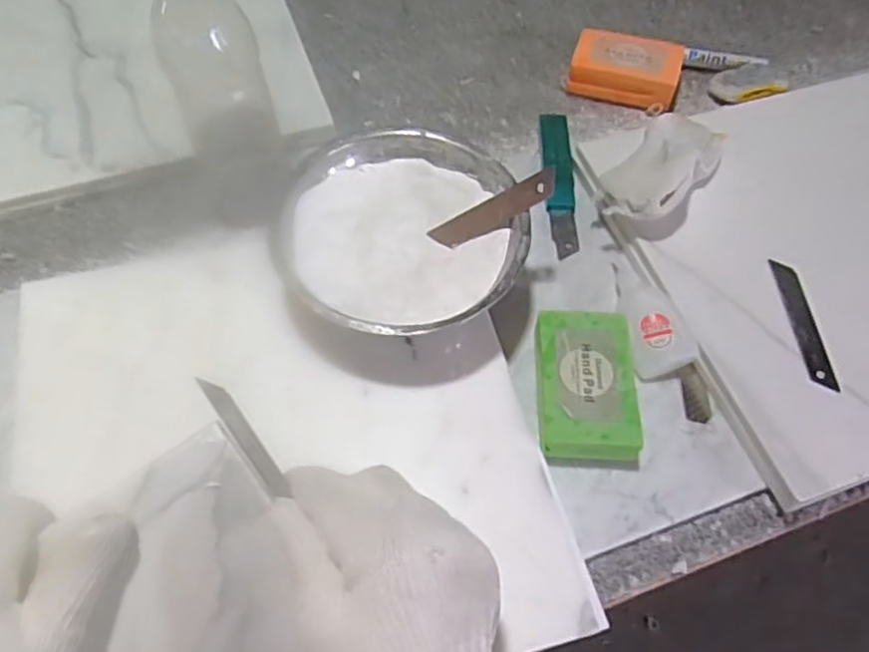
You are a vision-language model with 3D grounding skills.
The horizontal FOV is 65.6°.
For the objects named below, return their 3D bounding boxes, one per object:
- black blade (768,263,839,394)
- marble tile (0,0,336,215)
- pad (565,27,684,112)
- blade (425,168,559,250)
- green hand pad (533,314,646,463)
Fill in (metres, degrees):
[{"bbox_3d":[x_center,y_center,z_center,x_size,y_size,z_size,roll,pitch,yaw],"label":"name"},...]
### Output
[{"bbox_3d":[0.251,-0.002,0.457,0.023,0.006,0.096,2,61,-14],"label":"black blade"},{"bbox_3d":[-0.277,-0.245,0.601,0.302,0.014,0.299,-18,63,-11],"label":"marble tile"},{"bbox_3d":[0.170,-0.227,0.602,0.093,0.033,0.065,13,62,7],"label":"pad"},{"bbox_3d":[0.041,-0.074,0.443,0.086,0.004,0.021,-28,92,14],"label":"blade"},{"bbox_3d":[0.096,0.040,0.439,0.061,0.033,0.097,3,60,-1],"label":"green hand pad"}]

